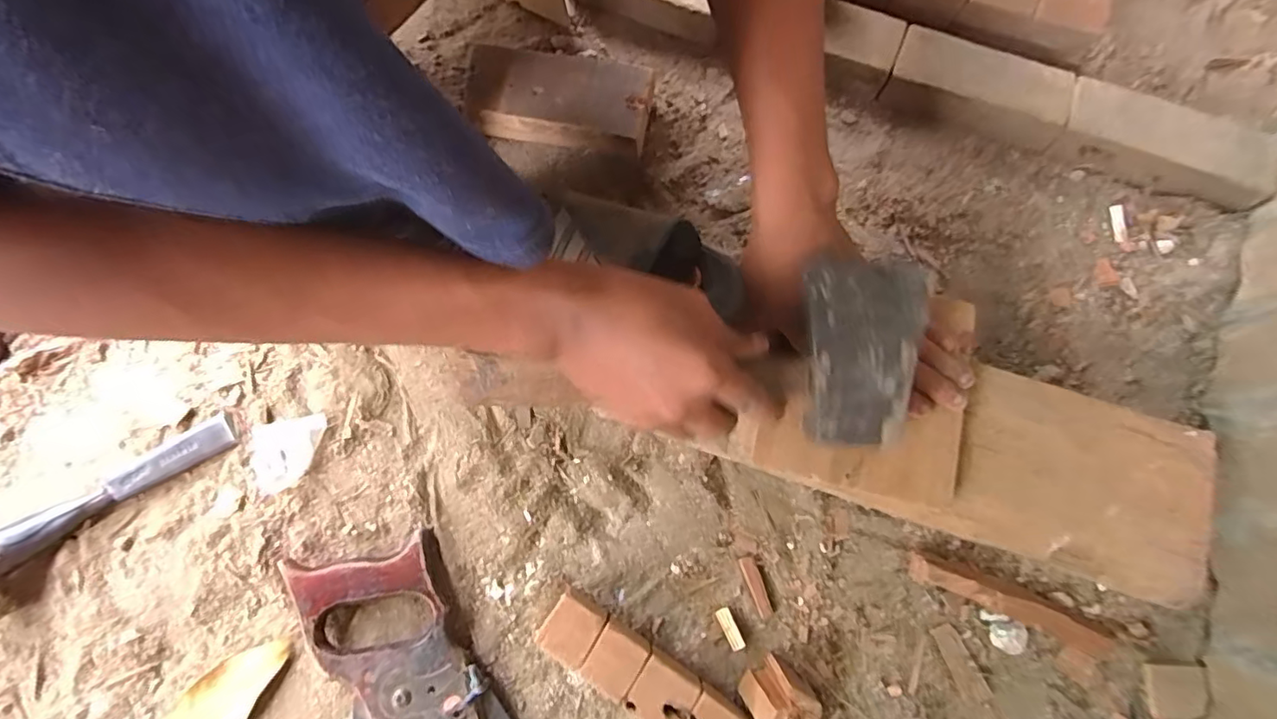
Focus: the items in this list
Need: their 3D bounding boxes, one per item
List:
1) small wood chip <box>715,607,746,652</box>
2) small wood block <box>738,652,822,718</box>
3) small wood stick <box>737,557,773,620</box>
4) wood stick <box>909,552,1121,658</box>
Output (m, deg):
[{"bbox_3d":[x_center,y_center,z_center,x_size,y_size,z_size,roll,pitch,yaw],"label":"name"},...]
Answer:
[{"bbox_3d":[0.067,0.196,0.414,0.010,0.012,0.029,-25,77,-5],"label":"small wood chip"},{"bbox_3d":[0.095,0.229,0.382,0.041,0.033,0.039,-33,78,-7],"label":"small wood block"},{"bbox_3d":[0.087,0.168,0.420,0.011,0.005,0.044,-22,77,-4],"label":"small wood stick"},{"bbox_3d":[0.256,0.167,0.390,0.141,0.021,0.020,22,78,6],"label":"wood stick"}]

